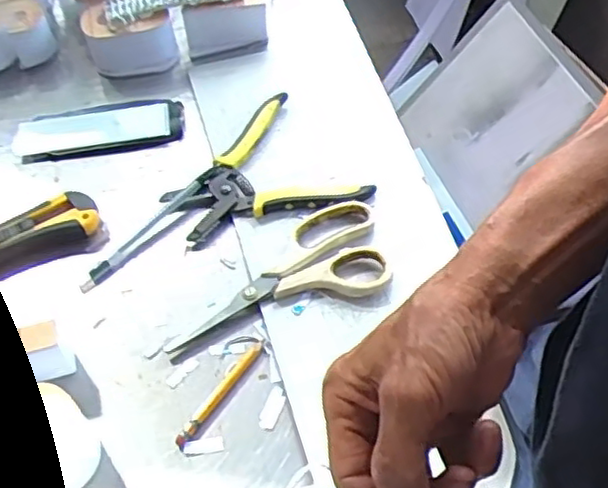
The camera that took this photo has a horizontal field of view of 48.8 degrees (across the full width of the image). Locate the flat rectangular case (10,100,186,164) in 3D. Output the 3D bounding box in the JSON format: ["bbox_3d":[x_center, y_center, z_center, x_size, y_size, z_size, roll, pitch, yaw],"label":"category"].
[{"bbox_3d":[-0.190,-0.105,0.613,0.156,0.015,0.051,-10,54,-4],"label":"flat rectangular case"}]

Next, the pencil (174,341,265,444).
[{"bbox_3d":[-0.057,0.100,0.461,0.010,0.007,0.090,27,59,21],"label":"pencil"}]

